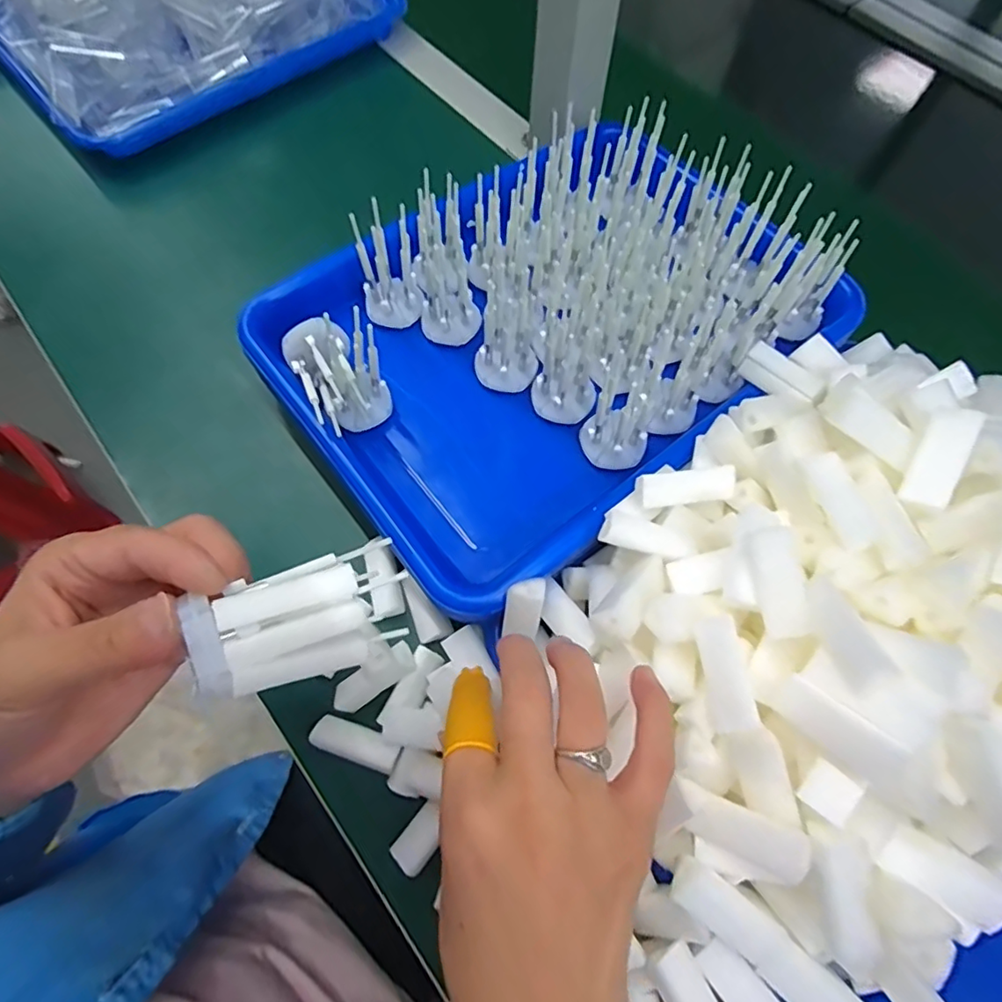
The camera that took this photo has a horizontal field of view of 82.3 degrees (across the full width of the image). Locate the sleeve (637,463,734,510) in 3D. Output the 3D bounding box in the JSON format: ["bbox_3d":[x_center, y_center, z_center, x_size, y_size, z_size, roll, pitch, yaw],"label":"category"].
[{"bbox_3d":[0.091,-0.007,0.282,0.046,0.015,0.013,-4,66,-4],"label":"sleeve"}]

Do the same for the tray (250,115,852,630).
[{"bbox_3d":[0.036,-0.117,0.359,0.334,0.064,0.246,-37,72,-17],"label":"tray"}]

